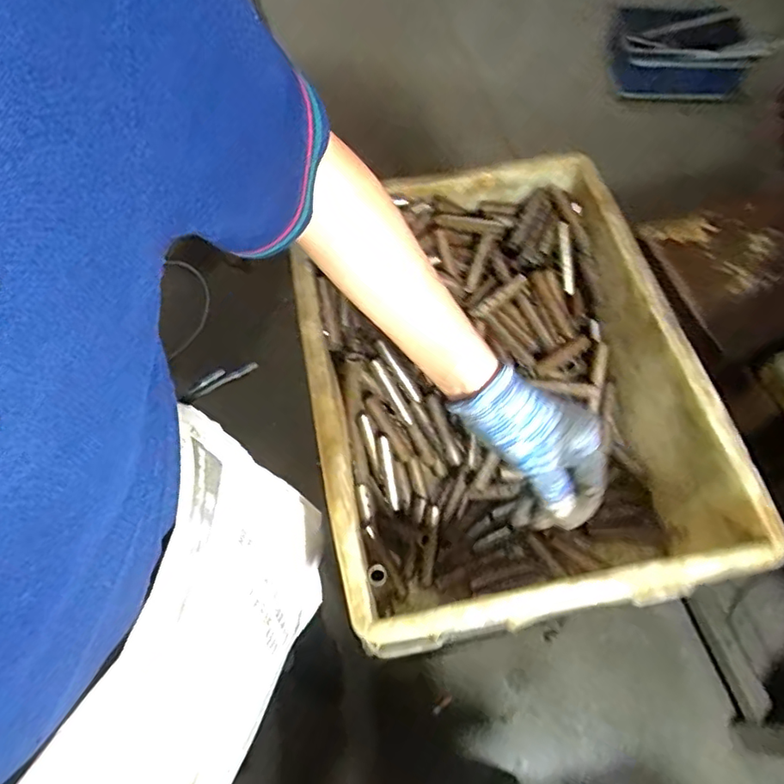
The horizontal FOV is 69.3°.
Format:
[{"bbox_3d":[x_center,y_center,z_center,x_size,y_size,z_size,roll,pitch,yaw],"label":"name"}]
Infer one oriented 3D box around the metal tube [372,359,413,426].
[{"bbox_3d":[0.001,0.000,0.608,0.008,0.008,0.080,-33,103,-13],"label":"metal tube"}]

